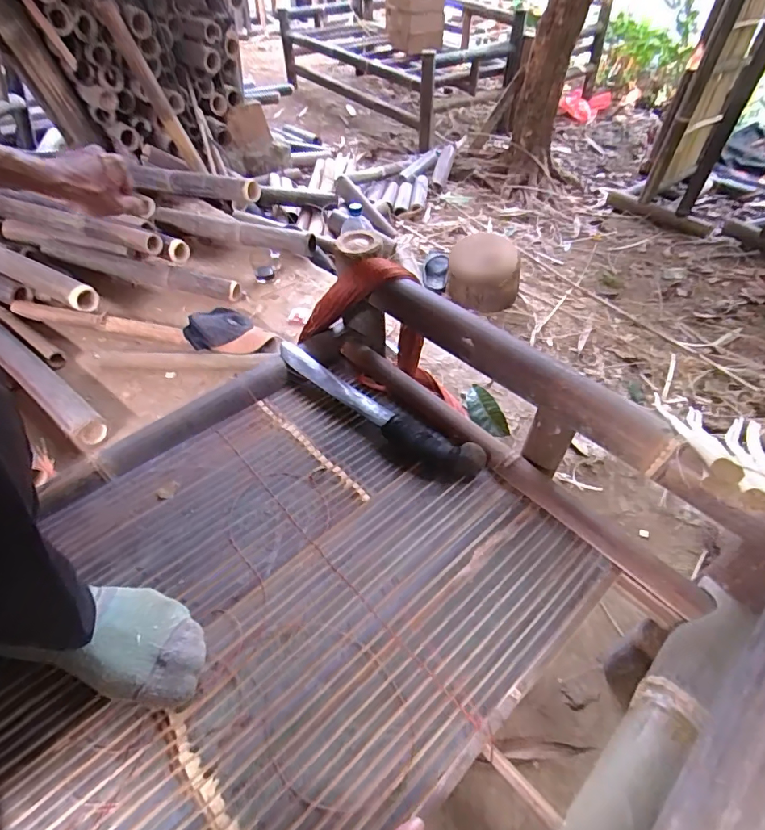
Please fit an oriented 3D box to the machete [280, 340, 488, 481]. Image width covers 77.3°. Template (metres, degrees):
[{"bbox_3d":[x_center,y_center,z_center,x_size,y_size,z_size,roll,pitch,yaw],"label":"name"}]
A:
[{"bbox_3d":[-0.021,-0.015,0.686,0.363,0.030,0.059,31,56,26],"label":"machete"}]

